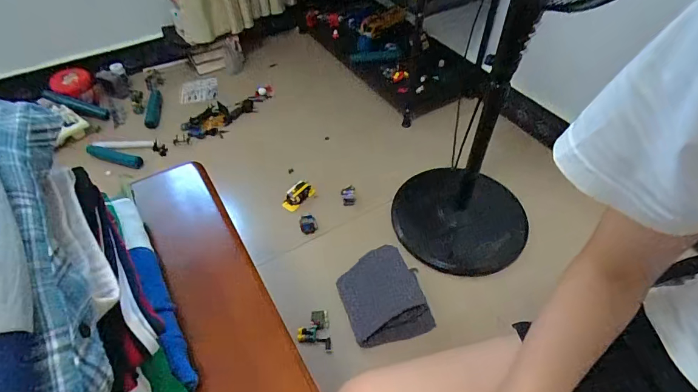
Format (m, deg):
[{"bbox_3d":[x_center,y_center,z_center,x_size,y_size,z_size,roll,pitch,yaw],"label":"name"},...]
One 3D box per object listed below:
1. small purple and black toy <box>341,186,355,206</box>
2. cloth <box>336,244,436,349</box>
[{"bbox_3d":[-0.003,-0.002,1.201,0.042,0.031,0.053,-1,48,0],"label":"small purple and black toy"},{"bbox_3d":[0.076,0.237,0.954,0.183,0.084,0.206,-14,49,-12],"label":"cloth"}]

